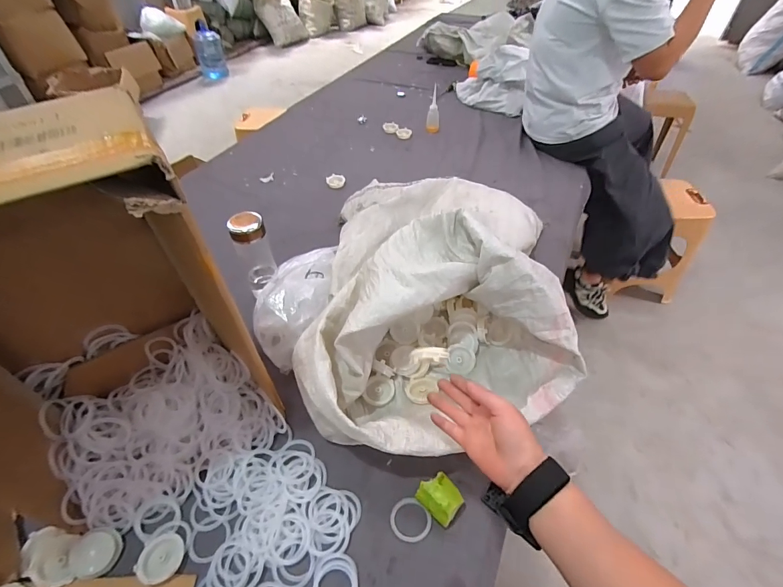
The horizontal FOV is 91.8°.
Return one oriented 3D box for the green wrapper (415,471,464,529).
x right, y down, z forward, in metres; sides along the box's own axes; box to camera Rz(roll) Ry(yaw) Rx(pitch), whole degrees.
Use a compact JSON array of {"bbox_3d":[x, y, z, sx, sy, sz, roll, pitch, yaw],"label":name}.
[{"bbox_3d":[0.072,0.300,0.555,0.053,0.044,0.058,-31,54,-26],"label":"green wrapper"}]

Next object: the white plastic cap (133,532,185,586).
[{"bbox_3d":[-0.313,0.359,0.515,0.048,0.017,0.056,10,48,9],"label":"white plastic cap"}]

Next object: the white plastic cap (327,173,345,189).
[{"bbox_3d":[-0.178,-0.357,1.206,0.055,0.028,0.055,-1,47,-1],"label":"white plastic cap"}]

